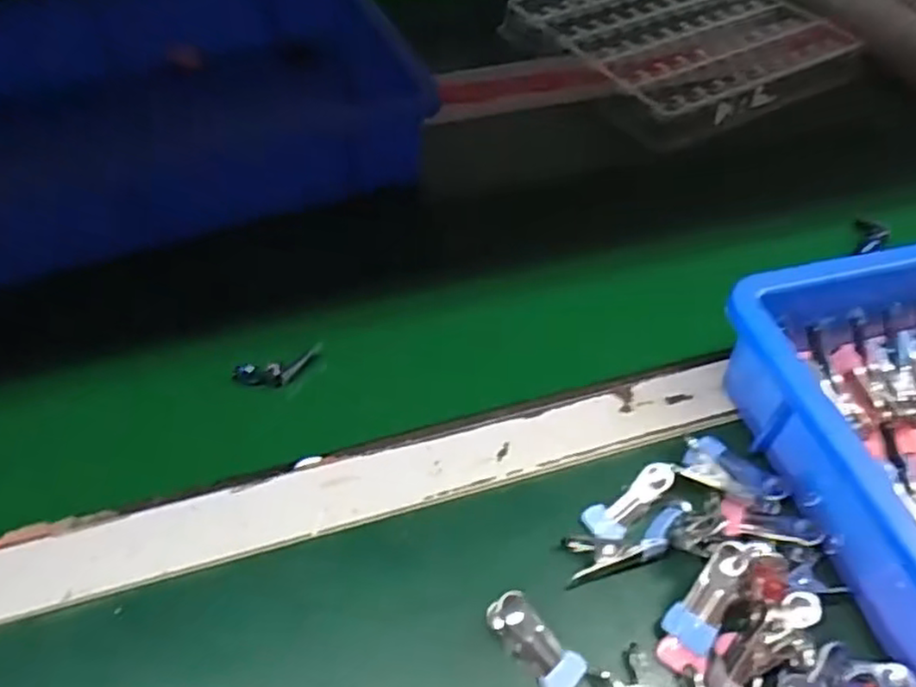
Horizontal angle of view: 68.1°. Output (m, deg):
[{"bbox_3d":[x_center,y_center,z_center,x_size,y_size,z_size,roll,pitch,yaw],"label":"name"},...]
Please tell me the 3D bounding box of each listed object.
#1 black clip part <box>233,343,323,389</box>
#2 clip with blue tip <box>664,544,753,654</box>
[{"bbox_3d":[-0.110,0.014,0.424,0.056,0.017,0.019,-25,56,-19],"label":"black clip part"},{"bbox_3d":[0.119,0.118,0.318,0.023,0.010,0.053,30,100,21],"label":"clip with blue tip"}]

